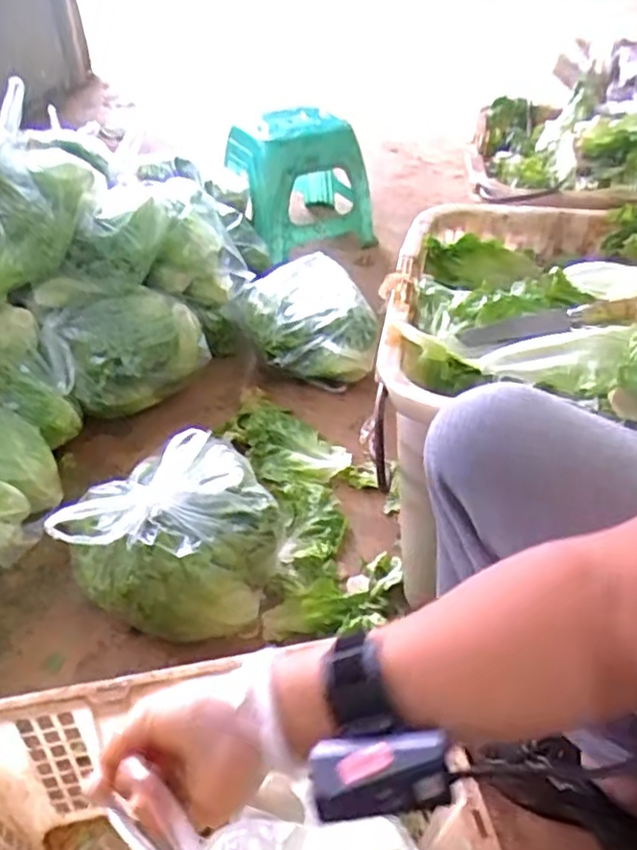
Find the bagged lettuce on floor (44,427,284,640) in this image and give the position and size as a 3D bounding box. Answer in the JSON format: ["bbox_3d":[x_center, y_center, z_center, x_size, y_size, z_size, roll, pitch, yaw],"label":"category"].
[{"bbox_3d":[-0.166,0.114,0.826,0.244,0.148,0.280,31,50,34],"label":"bagged lettuce on floor"}]

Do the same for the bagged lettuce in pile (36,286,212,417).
[{"bbox_3d":[-0.318,-0.127,1.133,0.255,0.145,0.146,-20,43,-21],"label":"bagged lettuce in pile"}]

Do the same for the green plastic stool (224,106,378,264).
[{"bbox_3d":[-0.053,-0.594,1.634,0.305,0.282,0.296,-15,41,-15],"label":"green plastic stool"}]

